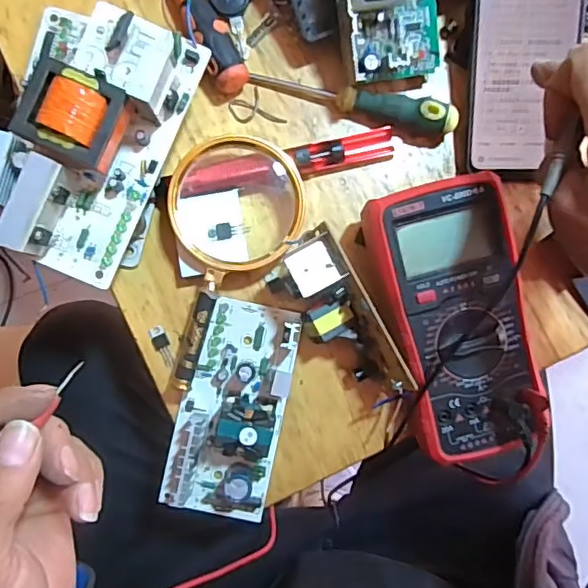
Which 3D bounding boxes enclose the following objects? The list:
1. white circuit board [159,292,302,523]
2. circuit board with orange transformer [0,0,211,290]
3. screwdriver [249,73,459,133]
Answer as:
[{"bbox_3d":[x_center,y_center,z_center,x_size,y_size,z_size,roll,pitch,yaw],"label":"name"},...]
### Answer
[{"bbox_3d":[-0.042,0.078,0.375,0.073,0.041,0.145,12,86,-3],"label":"white circuit board"},{"bbox_3d":[-0.128,-0.098,0.335,0.095,0.042,0.161,23,86,-2],"label":"circuit board with orange transformer"},{"bbox_3d":[0.036,-0.141,0.404,0.159,0.021,0.021,14,86,4],"label":"screwdriver"}]

